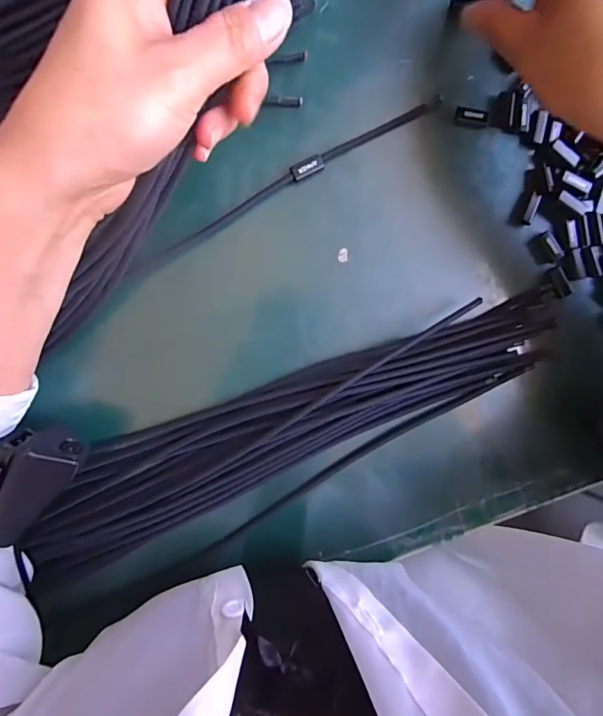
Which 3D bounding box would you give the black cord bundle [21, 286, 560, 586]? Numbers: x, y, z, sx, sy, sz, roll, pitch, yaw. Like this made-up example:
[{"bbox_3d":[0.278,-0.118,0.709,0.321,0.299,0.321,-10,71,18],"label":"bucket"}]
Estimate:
[{"bbox_3d":[-0.001,0.052,0.265,0.338,0.013,0.082,-21,98,-3],"label":"black cord bundle"}]

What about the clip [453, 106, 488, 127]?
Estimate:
[{"bbox_3d":[0.103,-0.146,0.258,0.019,0.004,0.011,2,97,-6],"label":"clip"}]

